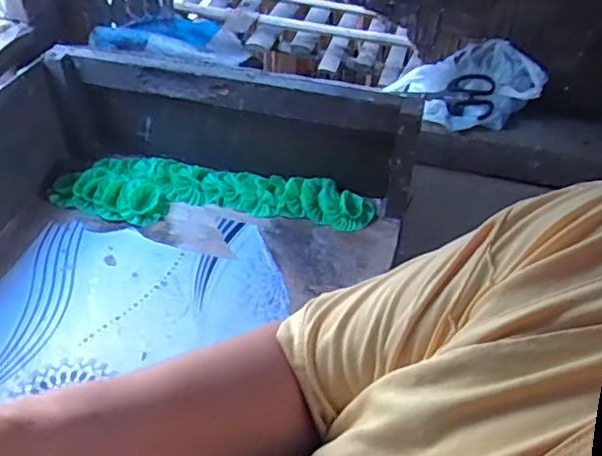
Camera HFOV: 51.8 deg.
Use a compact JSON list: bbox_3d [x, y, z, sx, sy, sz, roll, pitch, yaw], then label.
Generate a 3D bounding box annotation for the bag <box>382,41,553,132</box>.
[{"bbox_3d":[0.240,-0.214,0.925,0.217,0.100,0.081,12,44,10],"label":"bag"}]

